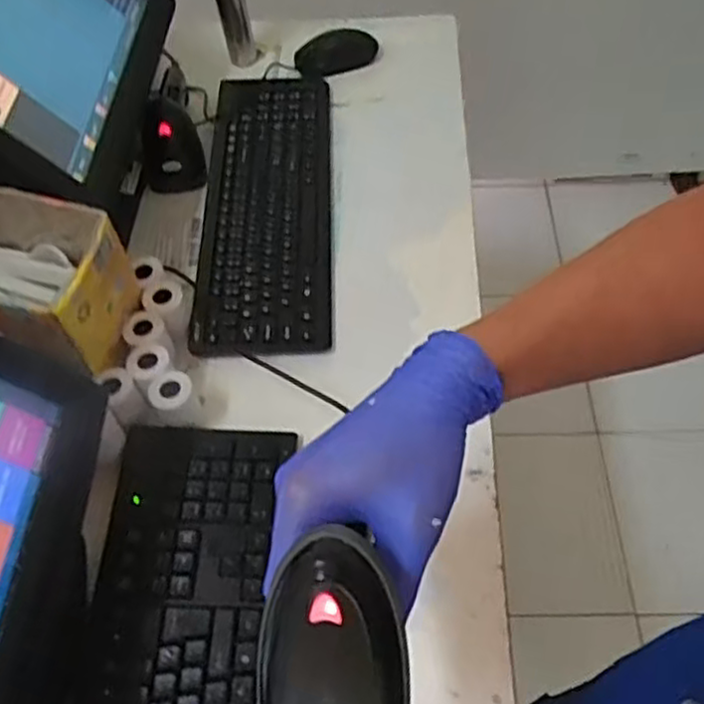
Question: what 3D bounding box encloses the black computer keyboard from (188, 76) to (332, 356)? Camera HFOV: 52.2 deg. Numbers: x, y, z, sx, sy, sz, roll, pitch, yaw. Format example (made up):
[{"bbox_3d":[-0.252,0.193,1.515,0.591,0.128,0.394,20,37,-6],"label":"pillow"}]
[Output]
[{"bbox_3d":[-0.093,-0.166,0.787,0.135,0.033,0.381,-2,57,2],"label":"black computer keyboard"}]

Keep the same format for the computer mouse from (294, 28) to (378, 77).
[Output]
[{"bbox_3d":[-0.022,-0.391,0.935,0.108,0.034,0.065,-18,58,-8],"label":"computer mouse"}]

